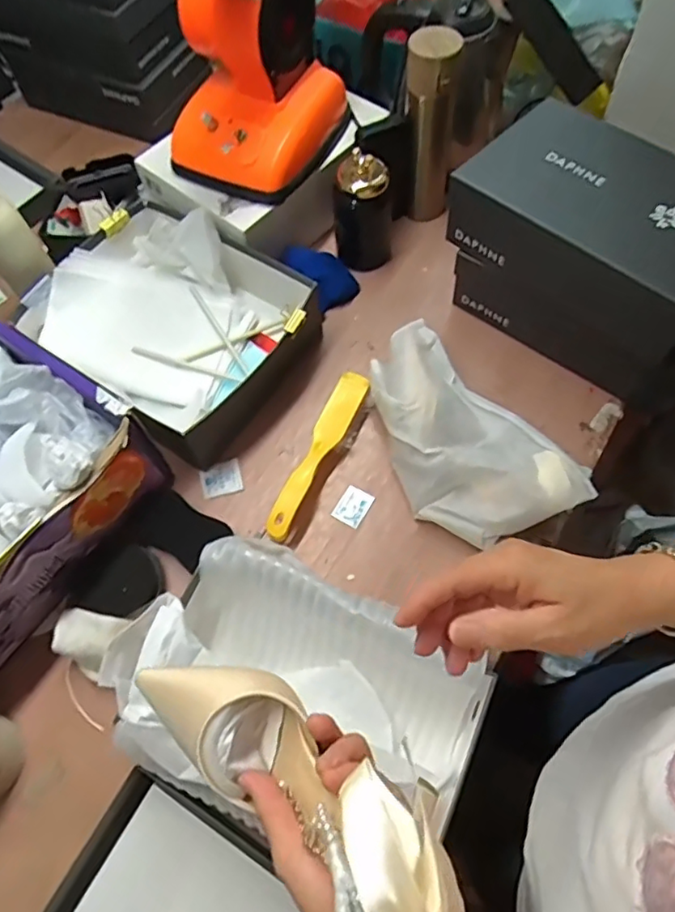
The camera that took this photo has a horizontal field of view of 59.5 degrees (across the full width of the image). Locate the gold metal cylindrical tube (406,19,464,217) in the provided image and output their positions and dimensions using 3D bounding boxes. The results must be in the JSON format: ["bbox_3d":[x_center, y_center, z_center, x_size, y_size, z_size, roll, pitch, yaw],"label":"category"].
[{"bbox_3d":[0.125,-0.430,0.797,0.067,0.242,0.065,3,64,5],"label":"gold metal cylindrical tube"}]

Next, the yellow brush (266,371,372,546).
[{"bbox_3d":[-0.023,-0.003,0.708,0.049,0.041,0.228,27,69,15],"label":"yellow brush"}]

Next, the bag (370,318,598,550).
[{"bbox_3d":[0.132,-0.016,0.675,0.144,0.090,0.269,-34,67,-12],"label":"bag"}]

